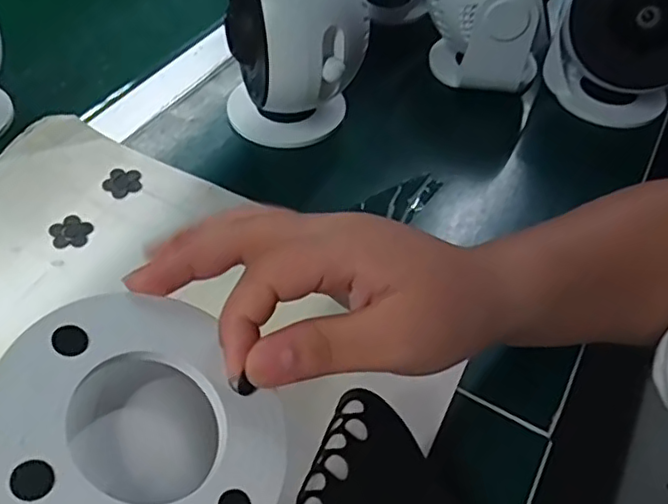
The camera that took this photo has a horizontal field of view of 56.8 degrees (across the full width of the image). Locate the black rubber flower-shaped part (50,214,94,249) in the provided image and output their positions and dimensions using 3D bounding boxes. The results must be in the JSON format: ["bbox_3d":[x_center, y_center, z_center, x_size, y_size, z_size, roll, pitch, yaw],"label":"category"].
[{"bbox_3d":[-0.172,-0.013,0.403,0.025,0.004,0.027,3,49,-3],"label":"black rubber flower-shaped part"}]

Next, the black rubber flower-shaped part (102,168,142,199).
[{"bbox_3d":[-0.148,-0.049,0.431,0.025,0.004,0.027,-6,50,-10],"label":"black rubber flower-shaped part"}]

